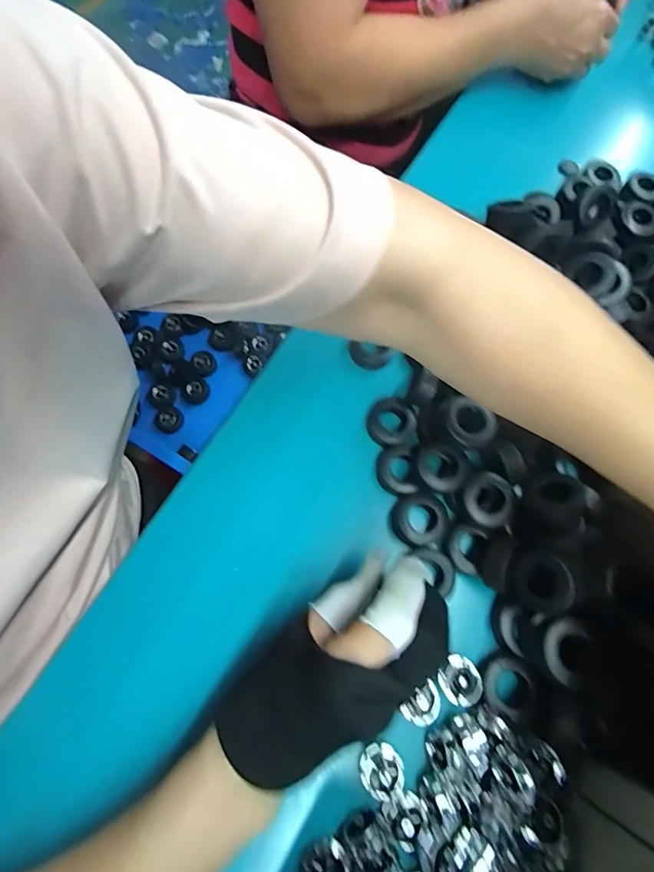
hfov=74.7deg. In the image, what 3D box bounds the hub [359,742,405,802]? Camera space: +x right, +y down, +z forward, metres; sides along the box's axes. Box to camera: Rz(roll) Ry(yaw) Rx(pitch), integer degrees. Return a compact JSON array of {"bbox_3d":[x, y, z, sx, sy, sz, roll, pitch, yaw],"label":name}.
[{"bbox_3d":[0.032,0.197,0.252,0.025,0.007,0.025,0,73,0],"label":"hub"}]

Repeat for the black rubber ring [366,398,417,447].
[{"bbox_3d":[0.050,-0.010,0.329,0.036,0.011,0.036,0,73,0],"label":"black rubber ring"}]

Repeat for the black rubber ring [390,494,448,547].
[{"bbox_3d":[0.066,0.059,0.304,0.038,0.012,0.036,0,73,0],"label":"black rubber ring"}]

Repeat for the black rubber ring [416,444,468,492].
[{"bbox_3d":[0.080,0.023,0.302,0.034,0.013,0.031,0,73,0],"label":"black rubber ring"}]

